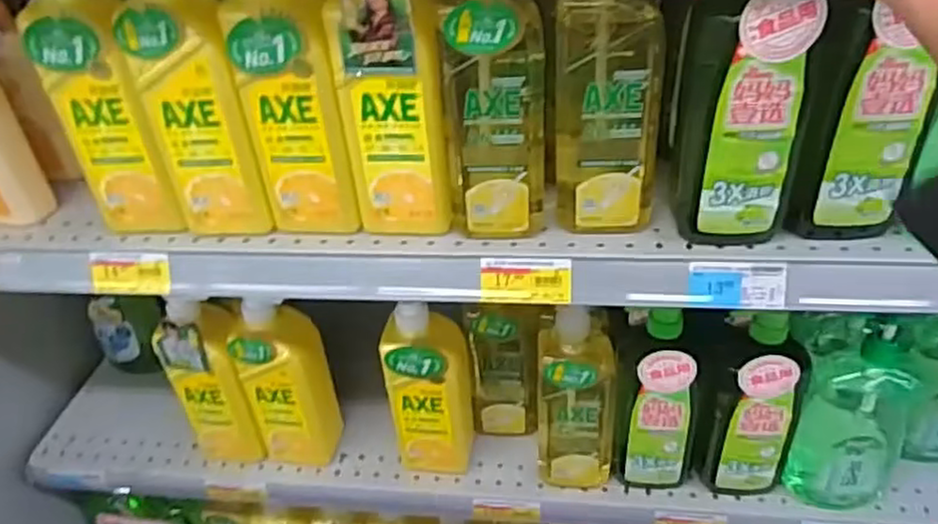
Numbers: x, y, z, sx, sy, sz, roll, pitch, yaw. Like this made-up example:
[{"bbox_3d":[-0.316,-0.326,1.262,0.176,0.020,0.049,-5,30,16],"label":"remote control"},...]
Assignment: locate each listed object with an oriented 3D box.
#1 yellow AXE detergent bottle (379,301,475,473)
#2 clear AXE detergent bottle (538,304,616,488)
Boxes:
[{"bbox_3d":[-0.047,0.151,0.817,0.092,0.231,0.061,2,39,8],"label":"yellow AXE detergent bottle"},{"bbox_3d":[0.119,0.154,0.783,0.084,0.232,0.059,0,39,5],"label":"clear AXE detergent bottle"}]

